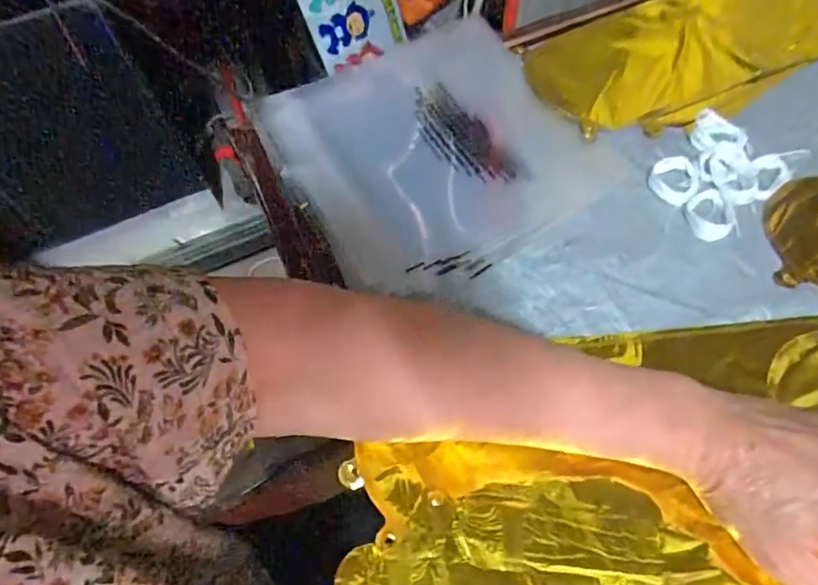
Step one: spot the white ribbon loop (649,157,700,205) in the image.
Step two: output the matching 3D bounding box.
[{"bbox_3d":[0.211,-0.091,0.418,0.034,0.004,0.051,34,66,18],"label":"white ribbon loop"}]

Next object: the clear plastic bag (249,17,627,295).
[{"bbox_3d":[0.023,-0.121,0.427,0.233,0.030,0.220,-27,63,-14],"label":"clear plastic bag"}]

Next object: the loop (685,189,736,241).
[{"bbox_3d":[0.225,-0.059,0.398,0.034,0.004,0.044,-8,61,-3],"label":"loop"}]

